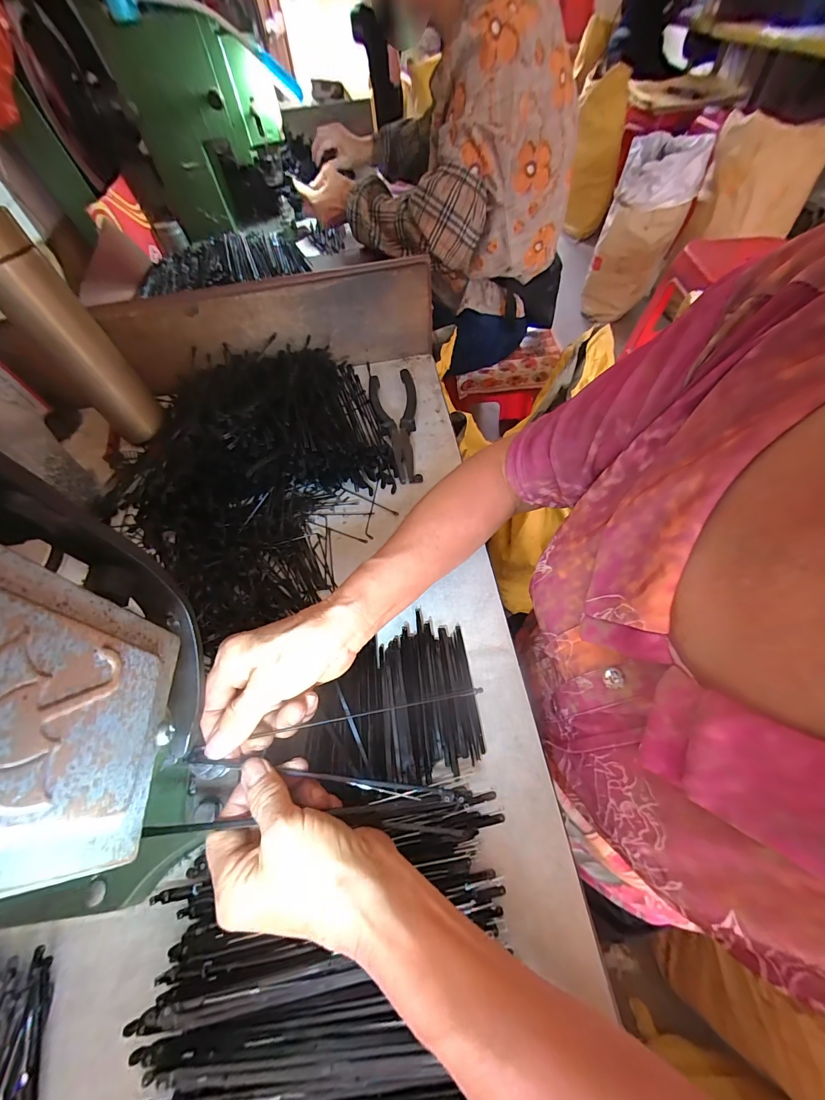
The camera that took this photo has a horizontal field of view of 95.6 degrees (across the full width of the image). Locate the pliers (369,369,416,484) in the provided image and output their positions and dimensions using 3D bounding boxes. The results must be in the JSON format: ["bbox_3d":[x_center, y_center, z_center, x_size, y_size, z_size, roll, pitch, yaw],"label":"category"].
[{"bbox_3d":[-0.017,-0.155,0.460,0.056,0.023,0.173,-9,58,-2],"label":"pliers"}]

